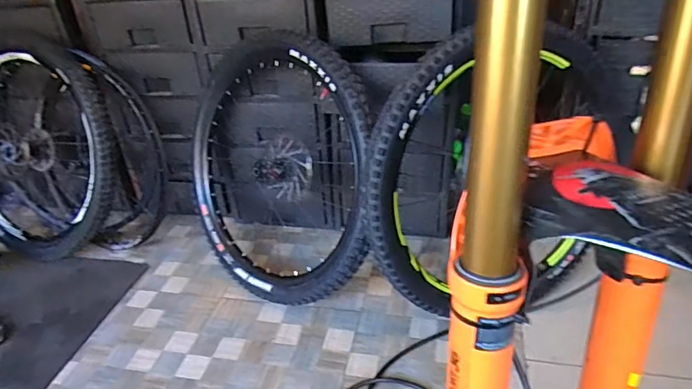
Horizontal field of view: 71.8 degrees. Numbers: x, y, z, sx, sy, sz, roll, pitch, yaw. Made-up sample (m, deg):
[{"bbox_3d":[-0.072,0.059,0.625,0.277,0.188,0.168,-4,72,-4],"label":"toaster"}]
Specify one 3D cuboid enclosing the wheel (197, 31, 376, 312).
[{"bbox_3d":[-0.182,-0.062,1.218,0.659,0.674,0.089,25,20,35],"label":"wheel"}]

